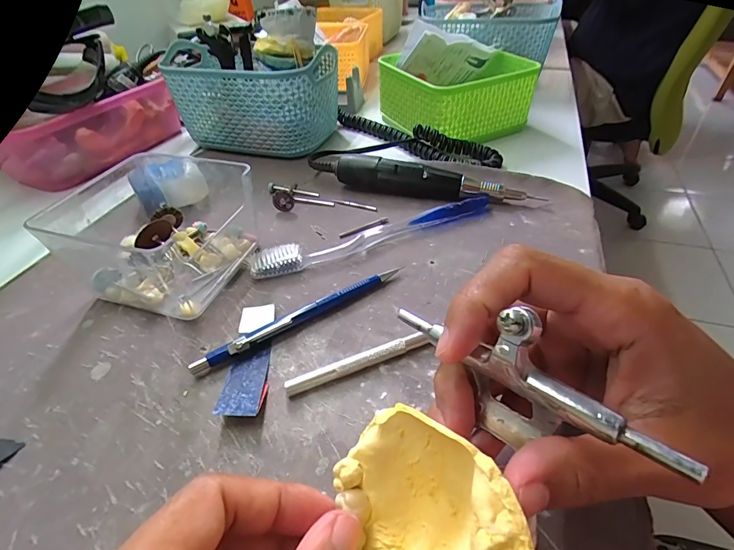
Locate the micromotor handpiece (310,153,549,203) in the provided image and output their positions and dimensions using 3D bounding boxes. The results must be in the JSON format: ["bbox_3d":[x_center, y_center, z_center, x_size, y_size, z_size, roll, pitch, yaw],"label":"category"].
[{"bbox_3d":[0.040,-0.080,0.324,0.183,0.029,0.026,12,46,16],"label":"micromotor handpiece"}]

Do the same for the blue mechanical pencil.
[{"bbox_3d":[-0.036,0.024,0.231,0.133,0.013,0.007,-26,48,-22],"label":"blue mechanical pencil"}]

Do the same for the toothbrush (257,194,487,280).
[{"bbox_3d":[0.009,-0.032,0.287,0.187,0.012,0.022,-16,45,-13],"label":"toothbrush"}]

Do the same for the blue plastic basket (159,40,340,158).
[{"bbox_3d":[-0.111,-0.183,0.401,0.153,0.089,0.088,12,46,16],"label":"blue plastic basket"}]

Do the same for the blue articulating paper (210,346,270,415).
[{"bbox_3d":[-0.063,0.055,0.202,0.022,0.004,0.045,-2,31,2],"label":"blue articulating paper"}]

